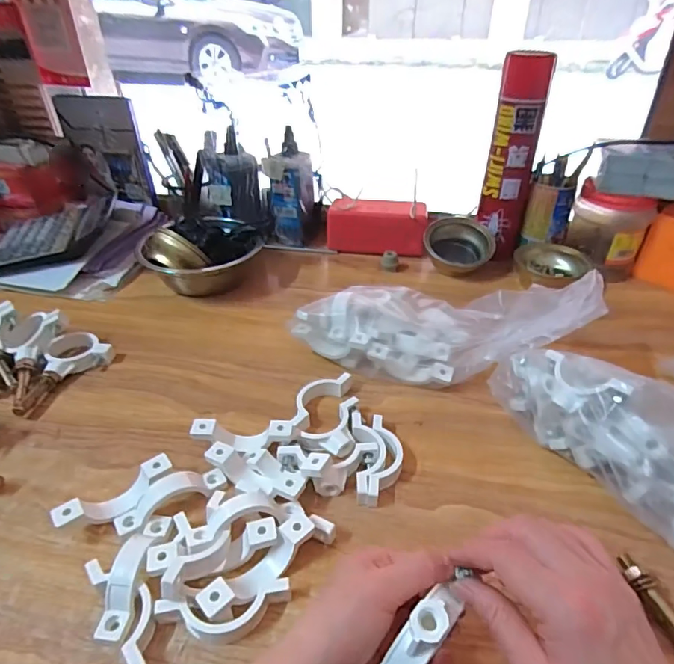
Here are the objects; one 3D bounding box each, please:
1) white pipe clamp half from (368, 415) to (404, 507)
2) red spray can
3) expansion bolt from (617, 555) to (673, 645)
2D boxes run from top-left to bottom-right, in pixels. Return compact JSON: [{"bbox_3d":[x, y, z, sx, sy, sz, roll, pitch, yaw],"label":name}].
[{"bbox_3d":[0.043,0.111,0.421,0.027,0.019,0.084,4,37,5],"label":"white pipe clamp half"},{"bbox_3d":[0.238,-0.220,0.668,0.066,0.278,0.052,14,39,18],"label":"red spray can"},{"bbox_3d":[0.216,0.184,0.324,0.015,0.018,0.065,-12,38,-16],"label":"expansion bolt"}]

